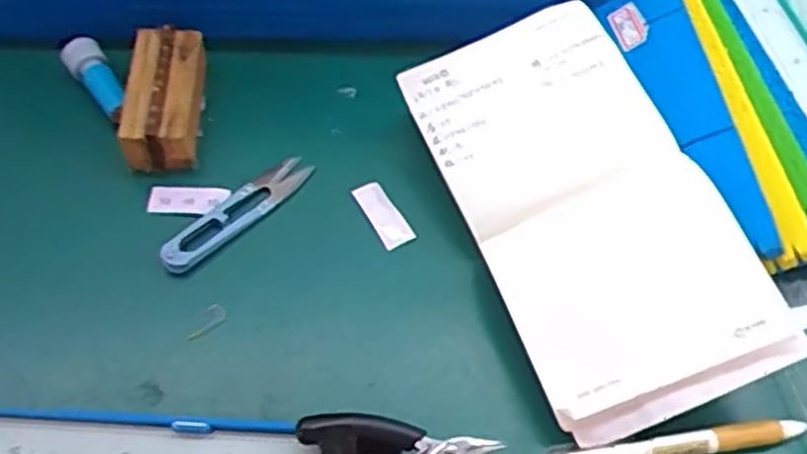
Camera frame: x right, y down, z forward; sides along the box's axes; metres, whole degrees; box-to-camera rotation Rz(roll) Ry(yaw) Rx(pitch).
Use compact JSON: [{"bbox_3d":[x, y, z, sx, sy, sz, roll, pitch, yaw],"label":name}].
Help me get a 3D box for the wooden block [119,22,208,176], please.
[{"bbox_3d":[-0.143,-0.080,0.464,0.038,0.035,0.083,3,57,-3],"label":"wooden block"}]

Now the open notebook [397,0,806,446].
[{"bbox_3d":[0.098,-0.016,0.422,0.125,0.016,0.238,-24,65,2],"label":"open notebook"}]

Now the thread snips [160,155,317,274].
[{"bbox_3d":[-0.094,-0.011,0.437,0.023,0.010,0.099,41,63,20],"label":"thread snips"}]

